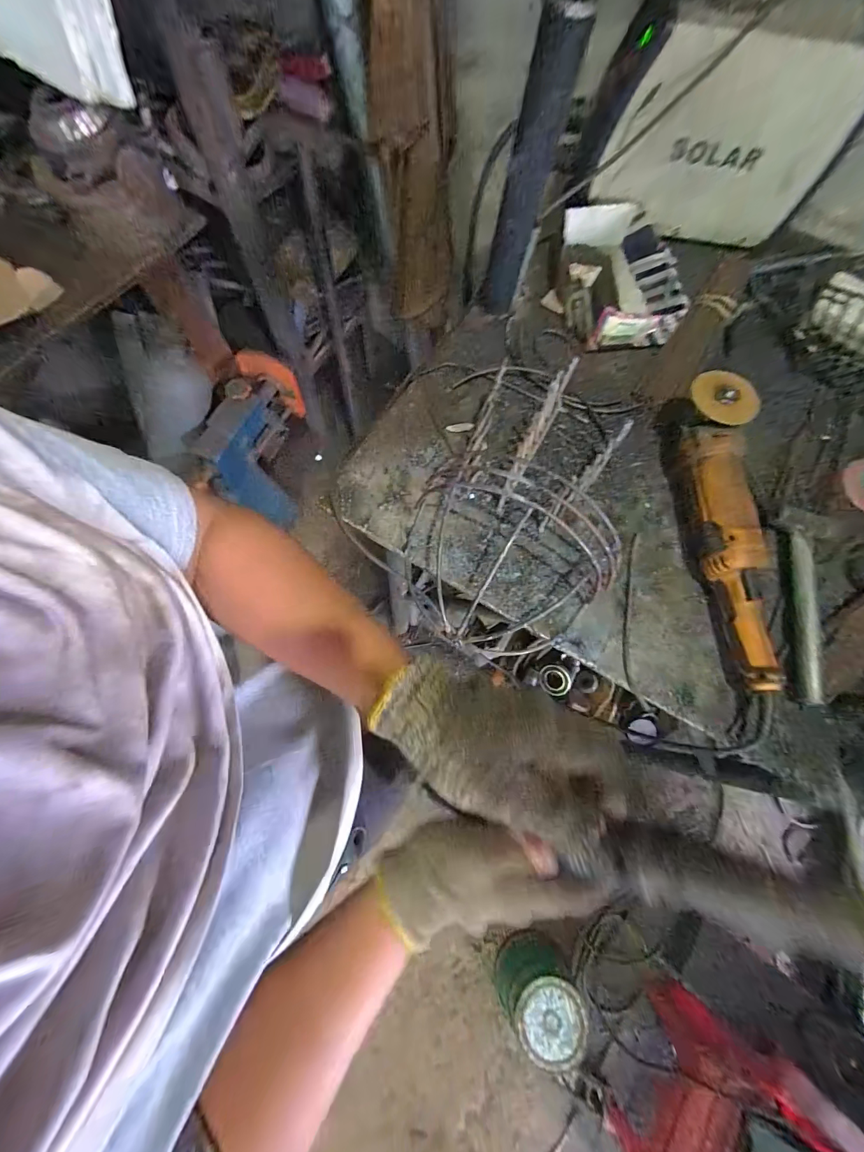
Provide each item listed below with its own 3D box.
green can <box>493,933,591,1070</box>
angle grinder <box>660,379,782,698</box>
[{"bbox_3d":[0.269,1.067,0.997,0.176,0.217,0.171,1,71,-2],"label":"green can"},{"bbox_3d":[0.361,-0.062,0.471,0.076,0.081,0.369,-3,72,-3],"label":"angle grinder"}]

